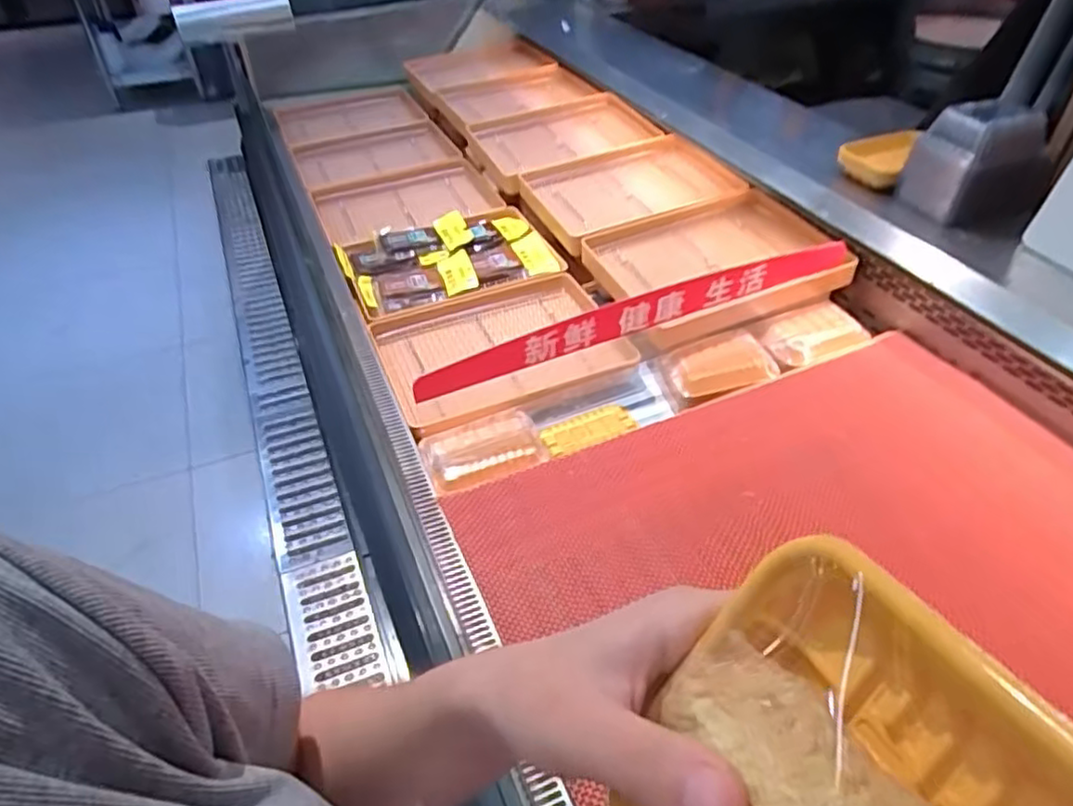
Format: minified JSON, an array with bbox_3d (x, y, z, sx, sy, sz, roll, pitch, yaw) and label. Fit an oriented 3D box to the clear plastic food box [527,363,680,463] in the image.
[{"bbox_3d":[0.108,0.012,1.090,0.256,0.083,0.070,-21,45,-22],"label":"clear plastic food box"}]

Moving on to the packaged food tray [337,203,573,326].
[{"bbox_3d":[-0.170,-0.290,1.346,0.395,0.063,0.247,-18,44,-19],"label":"packaged food tray"}]

